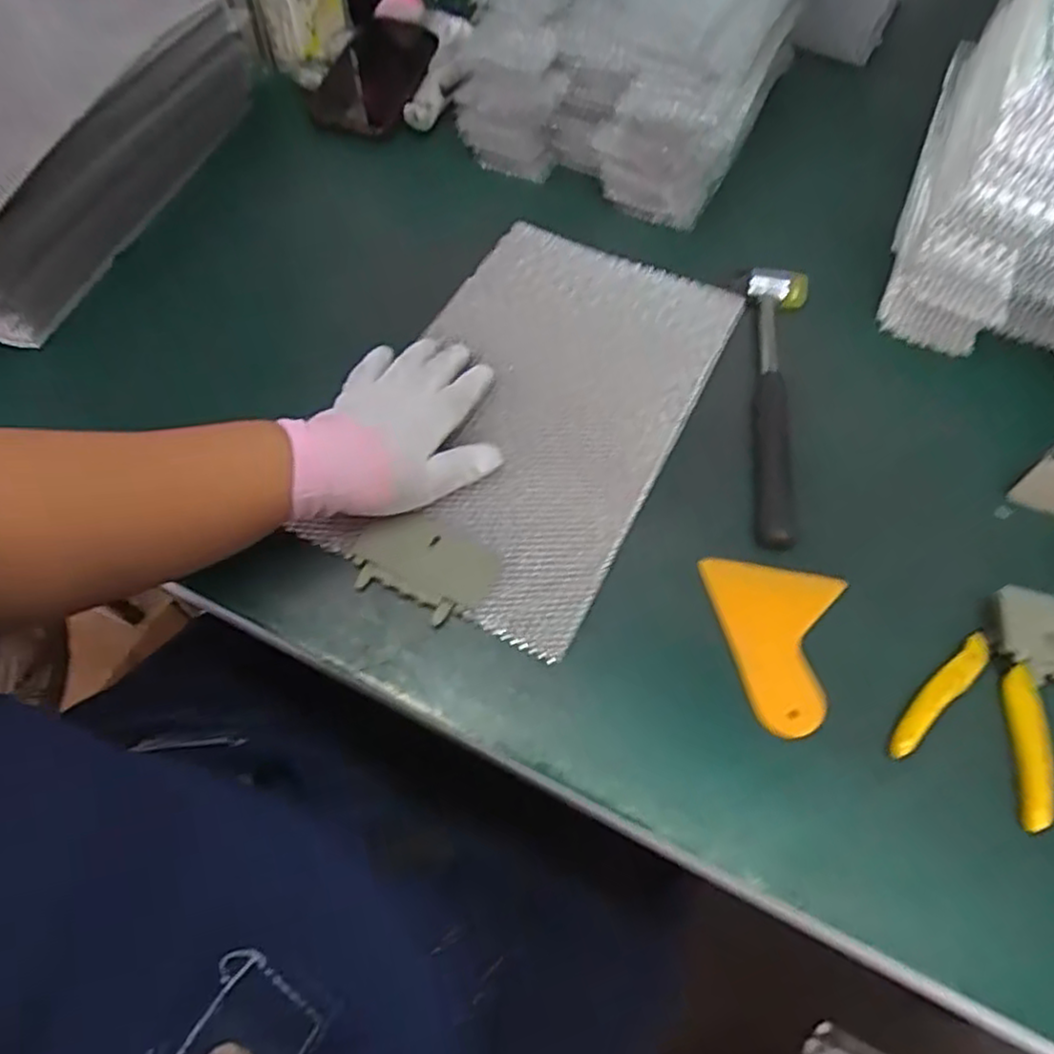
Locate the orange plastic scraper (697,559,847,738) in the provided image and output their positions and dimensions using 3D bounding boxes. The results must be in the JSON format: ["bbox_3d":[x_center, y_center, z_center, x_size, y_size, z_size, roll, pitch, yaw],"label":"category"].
[{"bbox_3d":[0.145,0.069,0.425,0.081,0.009,0.100,8,61,1],"label":"orange plastic scraper"}]

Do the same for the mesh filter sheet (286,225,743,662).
[{"bbox_3d":[0.006,-0.091,0.511,0.197,0.015,0.332,24,57,12],"label":"mesh filter sheet"}]

